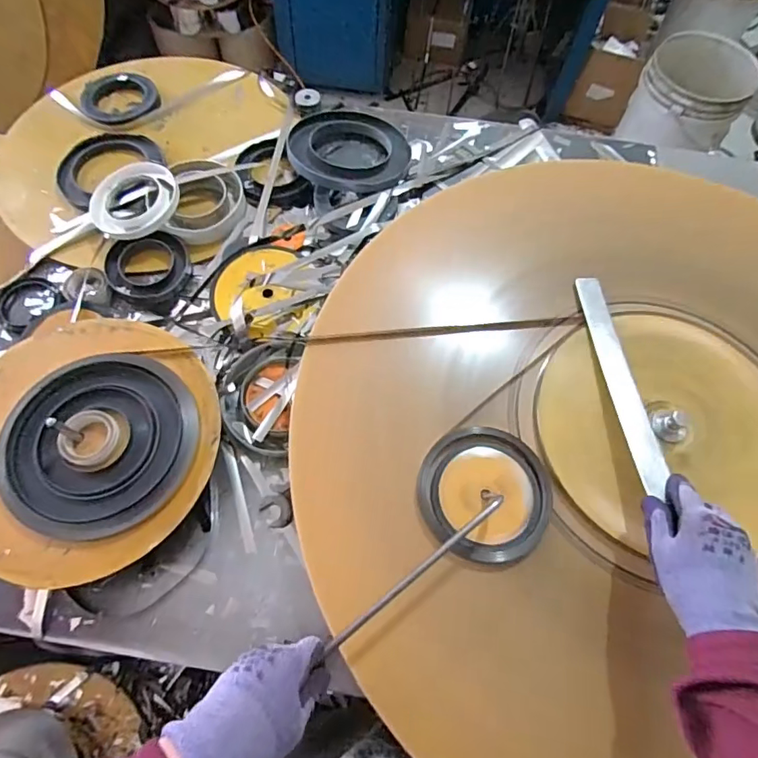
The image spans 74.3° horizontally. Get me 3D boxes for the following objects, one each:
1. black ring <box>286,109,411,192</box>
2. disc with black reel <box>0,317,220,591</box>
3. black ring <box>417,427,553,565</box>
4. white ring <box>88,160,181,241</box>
[{"bbox_3d":[-0.046,-0.354,0.772,0.183,0.019,0.147,6,65,1],"label":"black ring"},{"bbox_3d":[-0.325,0.060,0.542,0.275,0.023,0.294,1,65,-1],"label":"disc with black reel"},{"bbox_3d":[0.111,0.118,0.524,0.134,0.012,0.135,1,65,-1],"label":"black ring"},{"bbox_3d":[-0.338,-0.248,0.693,0.111,0.026,0.116,1,65,-1],"label":"white ring"}]

